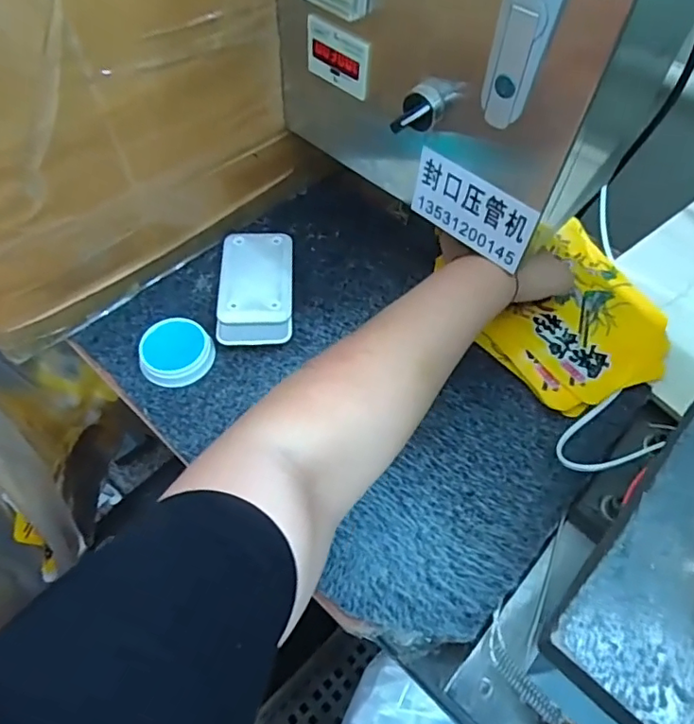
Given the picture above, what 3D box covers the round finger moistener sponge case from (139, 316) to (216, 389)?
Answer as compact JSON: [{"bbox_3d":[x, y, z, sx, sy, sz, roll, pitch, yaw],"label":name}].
[{"bbox_3d":[-0.148,-0.010,0.481,0.060,0.021,0.057,1,57,-1],"label":"round finger moistener sponge case"}]

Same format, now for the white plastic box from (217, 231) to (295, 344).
[{"bbox_3d":[-0.084,-0.068,0.520,0.065,0.030,0.117,0,57,-2],"label":"white plastic box"}]

